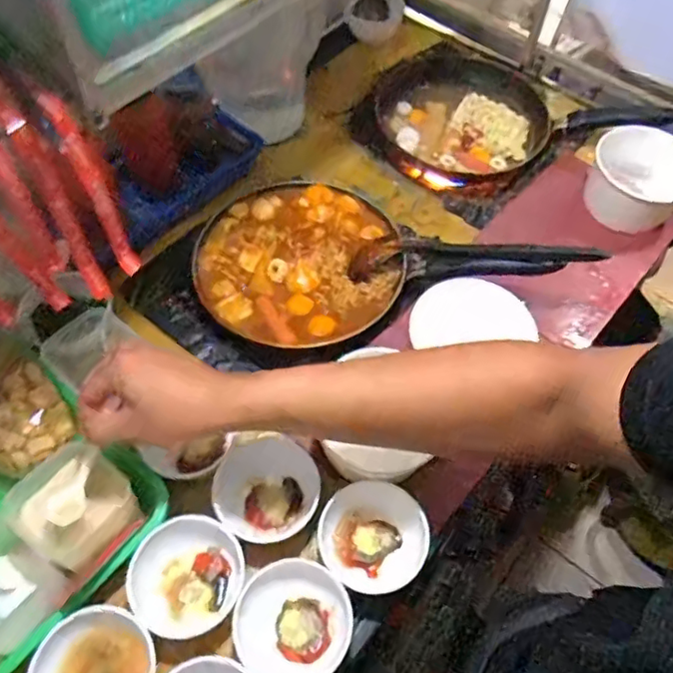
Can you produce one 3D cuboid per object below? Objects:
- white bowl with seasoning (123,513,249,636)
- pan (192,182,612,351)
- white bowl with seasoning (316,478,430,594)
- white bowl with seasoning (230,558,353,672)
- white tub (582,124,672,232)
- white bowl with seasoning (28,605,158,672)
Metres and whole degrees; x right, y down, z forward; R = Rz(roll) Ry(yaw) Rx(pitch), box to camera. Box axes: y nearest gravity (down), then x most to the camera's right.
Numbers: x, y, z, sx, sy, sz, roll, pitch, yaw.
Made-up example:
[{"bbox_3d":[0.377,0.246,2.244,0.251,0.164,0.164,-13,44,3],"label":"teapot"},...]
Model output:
[{"bbox_3d":[-0.127,0.204,0.517,0.092,0.040,0.092,1,59,-2],"label":"white bowl with seasoning"},{"bbox_3d":[0.041,-0.106,0.669,0.385,0.107,0.221,-3,60,-4],"label":"pan"},{"bbox_3d":[0.032,0.176,0.537,0.095,0.040,0.088,1,59,-2],"label":"white bowl with seasoning"},{"bbox_3d":[-0.035,0.235,0.494,0.091,0.044,0.091,1,59,-2],"label":"white bowl with seasoning"},{"bbox_3d":[0.379,-0.188,0.757,0.119,0.079,0.121,1,59,-2],"label":"white tub"},{"bbox_3d":[-0.188,0.265,0.472,0.092,0.038,0.090,1,59,-2],"label":"white bowl with seasoning"}]

